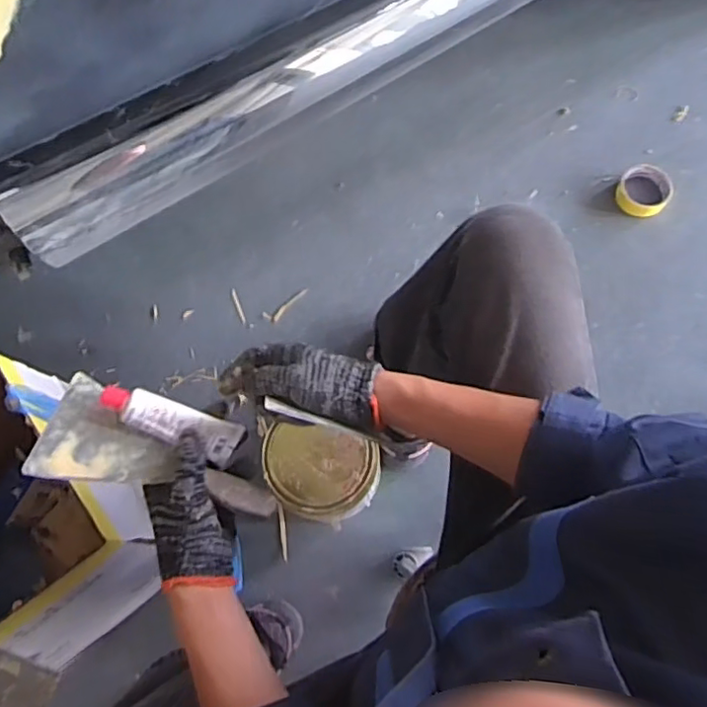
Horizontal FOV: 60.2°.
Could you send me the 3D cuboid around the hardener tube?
[{"bbox_3d":[-0.161,0.062,0.547,0.125,0.030,0.039,26,69,-21],"label":"hardener tube"}]

